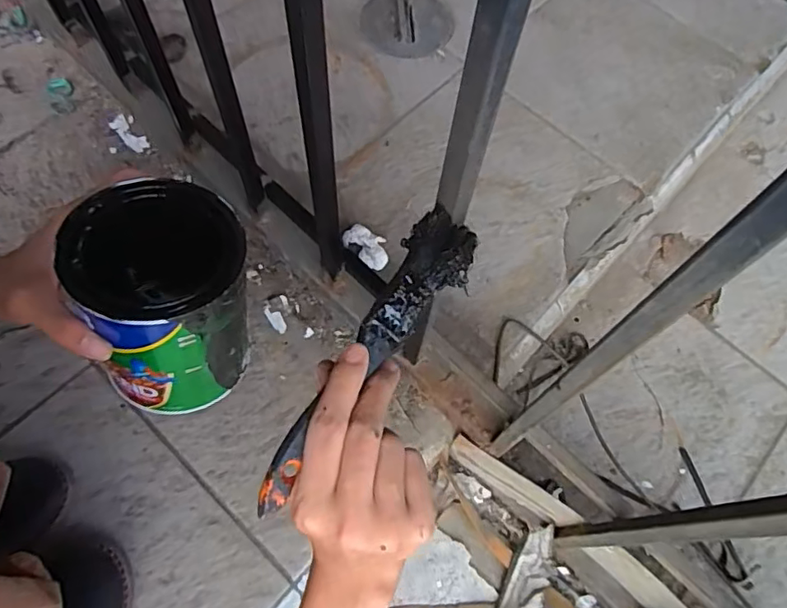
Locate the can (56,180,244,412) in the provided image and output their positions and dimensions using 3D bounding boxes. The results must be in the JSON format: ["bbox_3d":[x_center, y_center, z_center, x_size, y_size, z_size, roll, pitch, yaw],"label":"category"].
[{"bbox_3d":[-0.134,-0.004,0.360,0.093,0.118,0.107,-10,67,-7],"label":"can"}]

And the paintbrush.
[{"bbox_3d":[-0.014,0.026,0.295,0.036,0.020,0.175,33,75,11],"label":"paintbrush"}]

